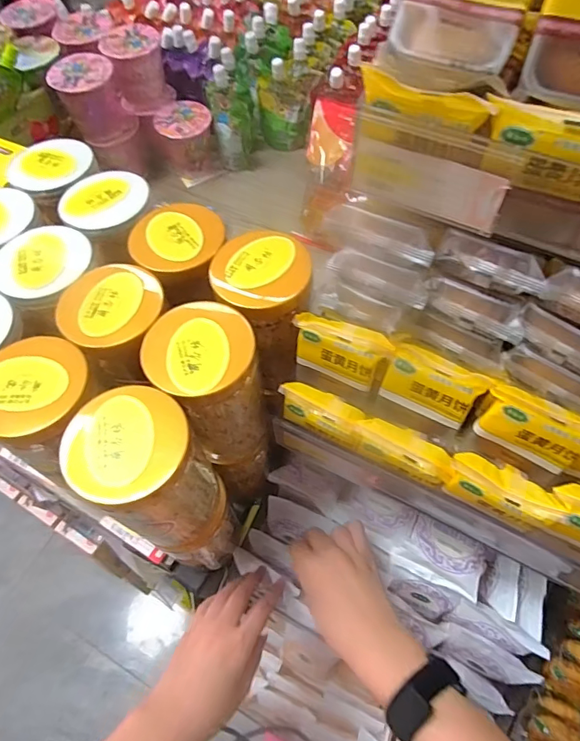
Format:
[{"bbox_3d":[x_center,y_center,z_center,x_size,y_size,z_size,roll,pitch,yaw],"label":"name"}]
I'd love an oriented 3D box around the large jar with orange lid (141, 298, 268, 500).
[{"bbox_3d":[-0.061,0.044,0.445,0.071,0.250,0.081,-33,65,-15],"label":"large jar with orange lid"}]

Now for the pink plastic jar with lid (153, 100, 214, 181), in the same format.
[{"bbox_3d":[-0.181,-0.402,0.826,0.093,0.097,0.091,-1,61,2],"label":"pink plastic jar with lid"}]

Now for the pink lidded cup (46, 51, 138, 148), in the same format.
[{"bbox_3d":[-0.314,-0.433,0.754,0.096,0.112,0.086,-26,63,-11],"label":"pink lidded cup"}]

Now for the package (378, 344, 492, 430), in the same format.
[{"bbox_3d":[0.107,0.009,0.353,0.067,0.039,0.038,23,64,14],"label":"package"}]

